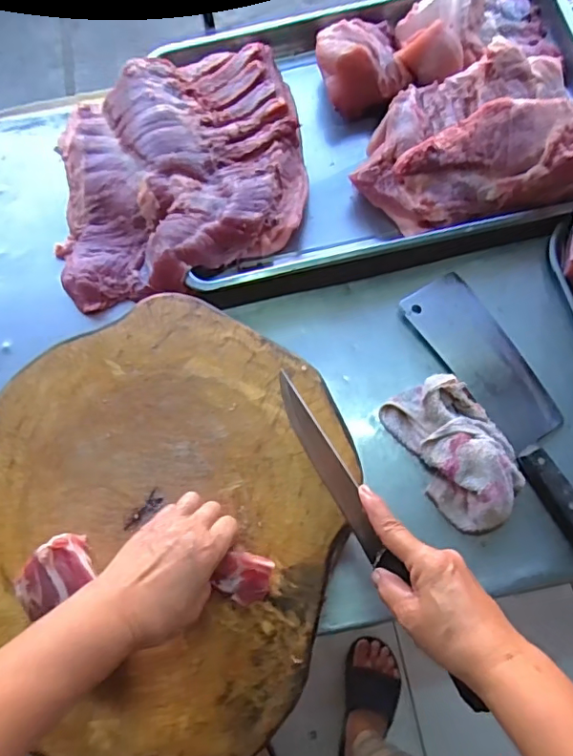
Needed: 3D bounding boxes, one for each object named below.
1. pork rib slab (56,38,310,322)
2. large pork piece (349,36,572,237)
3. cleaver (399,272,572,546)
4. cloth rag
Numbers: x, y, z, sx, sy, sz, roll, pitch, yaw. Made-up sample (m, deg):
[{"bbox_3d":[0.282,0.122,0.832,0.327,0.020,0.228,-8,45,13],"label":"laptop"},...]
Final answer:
[{"bbox_3d":[-0.140,-0.271,0.699,0.325,0.076,0.332,-8,73,0],"label":"pork rib slab"},{"bbox_3d":[0.239,-0.302,0.674,0.306,0.090,0.215,-8,73,0],"label":"large pork piece"},{"bbox_3d":[0.262,0.030,0.597,0.088,0.021,0.351,-29,74,-6],"label":"cleaver"},{"bbox_3d":[0.187,0.077,0.579,0.098,0.041,0.165,-27,74,-6],"label":"cloth rag"}]

